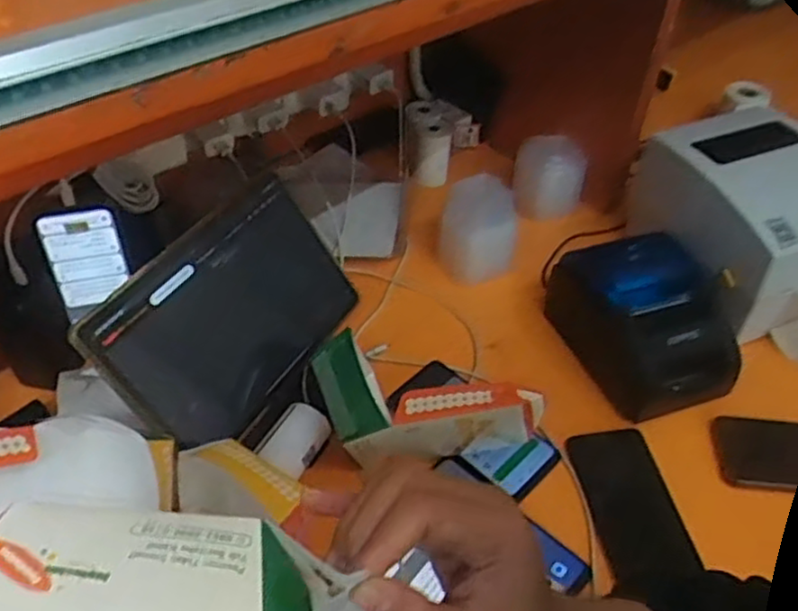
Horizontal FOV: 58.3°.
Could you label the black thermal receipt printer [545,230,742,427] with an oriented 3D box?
[{"bbox_3d":[0.251,0.016,0.740,0.137,0.102,0.178,-20,48,-19],"label":"black thermal receipt printer"}]

